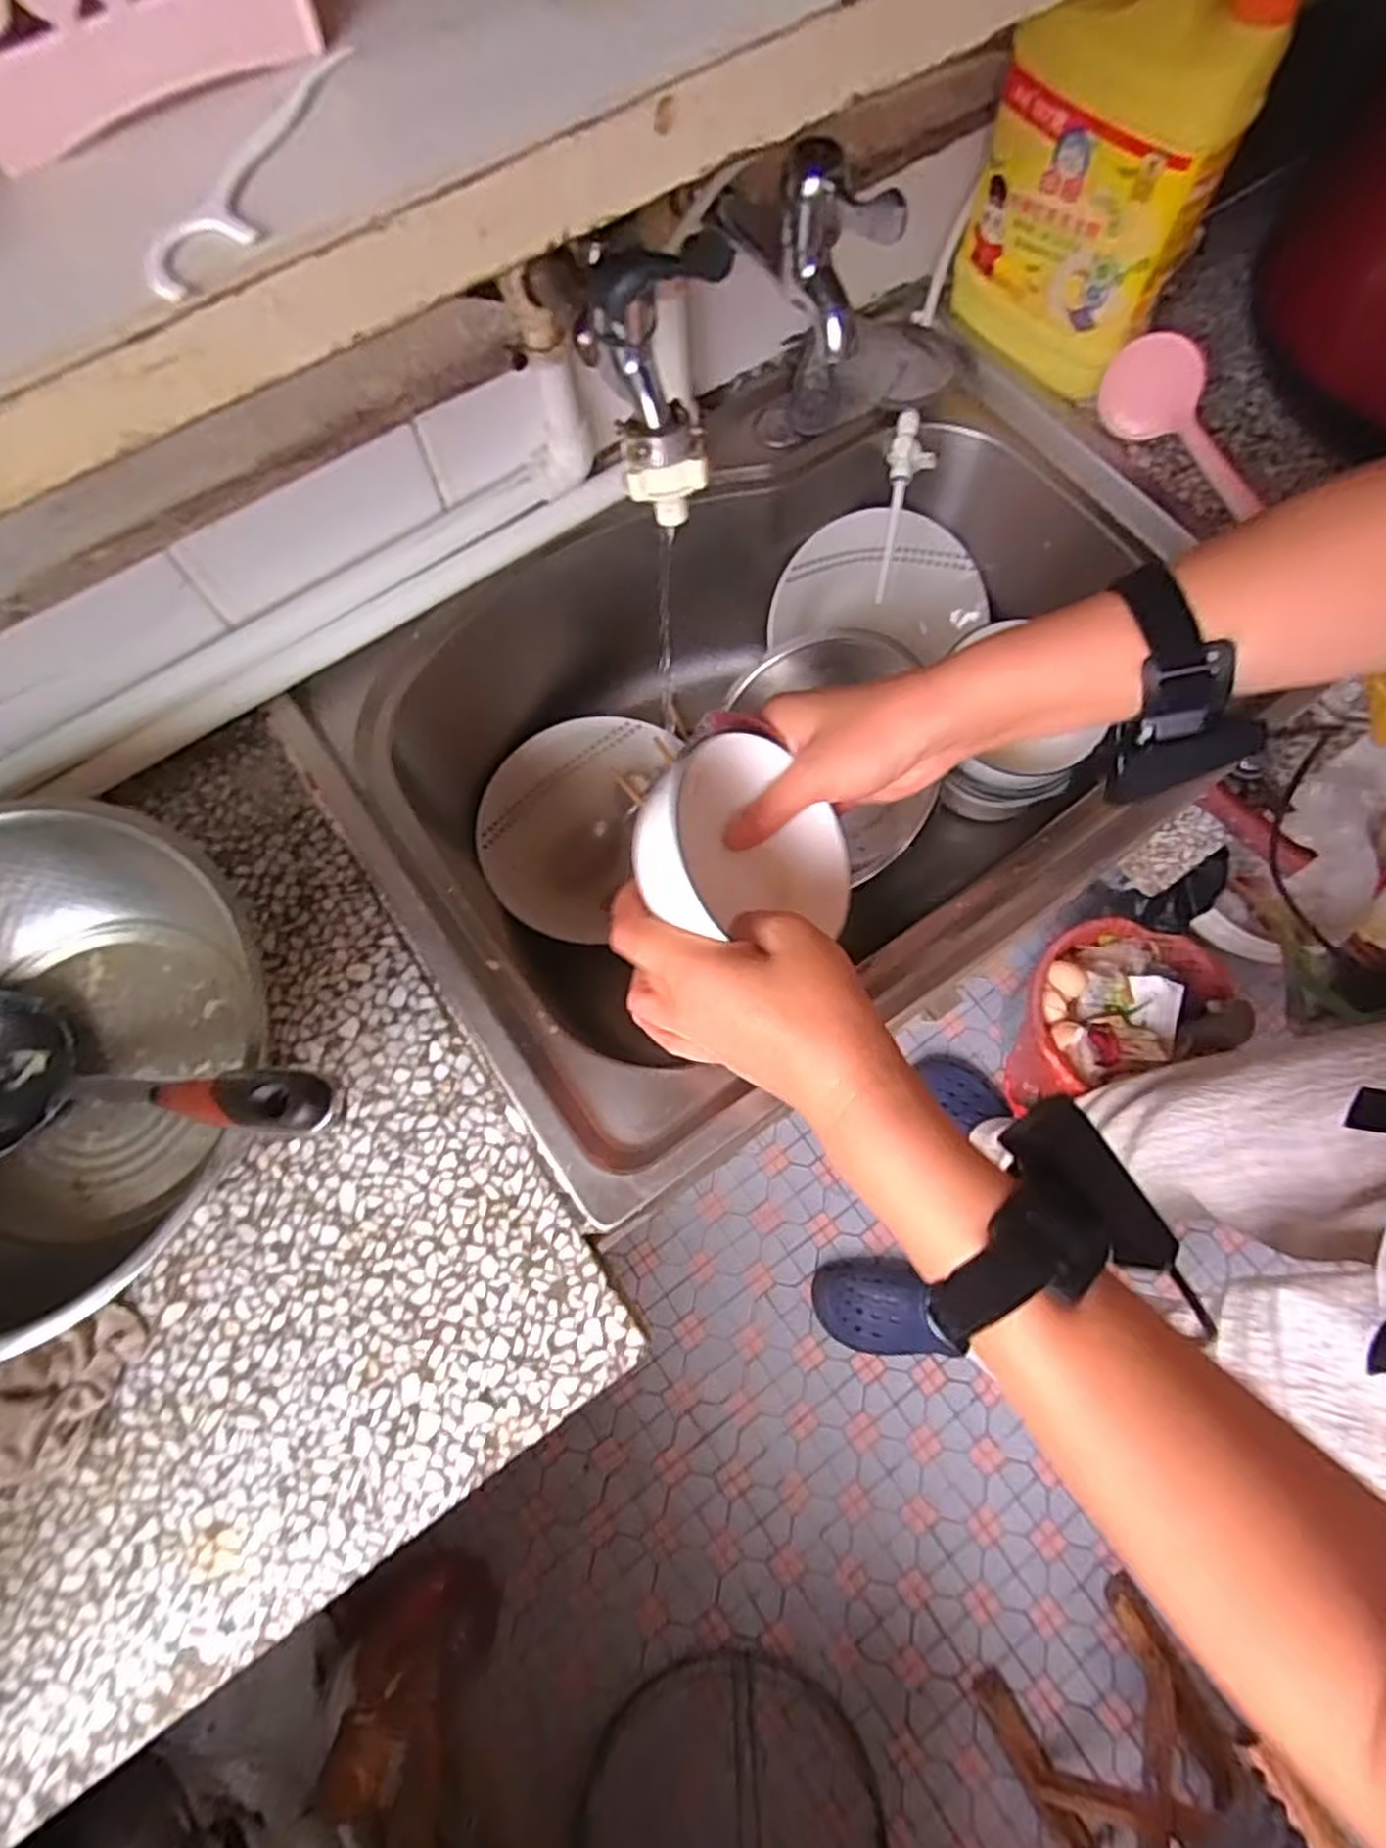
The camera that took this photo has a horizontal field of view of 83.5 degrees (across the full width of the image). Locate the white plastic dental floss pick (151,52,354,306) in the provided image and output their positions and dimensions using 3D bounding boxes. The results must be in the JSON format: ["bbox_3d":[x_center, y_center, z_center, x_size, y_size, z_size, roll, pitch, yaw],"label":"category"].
[{"bbox_3d":[-0.084,-0.150,0.151,0.014,0.004,0.074,21,75,6],"label":"white plastic dental floss pick"}]

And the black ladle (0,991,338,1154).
[{"bbox_3d":[-0.273,0.080,0.360,0.283,0.046,0.082,0,72,25],"label":"black ladle"}]

